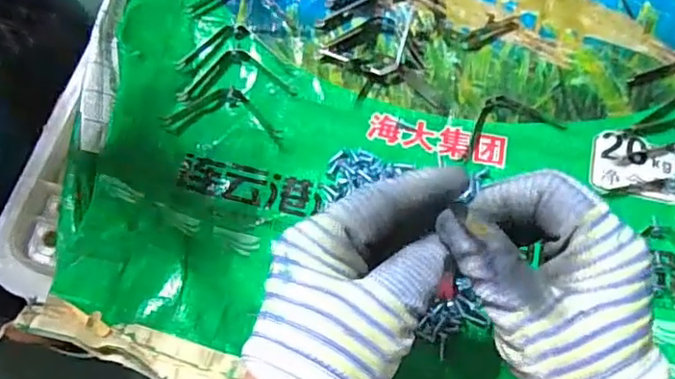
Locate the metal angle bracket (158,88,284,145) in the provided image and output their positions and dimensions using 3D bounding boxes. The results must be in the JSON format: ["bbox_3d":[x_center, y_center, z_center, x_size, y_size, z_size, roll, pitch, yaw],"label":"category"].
[{"bbox_3d":[-0.074,-0.052,0.391,0.075,0.010,0.038,1,67,-1],"label":"metal angle bracket"}]

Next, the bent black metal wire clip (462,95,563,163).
[{"bbox_3d":[0.114,-0.047,0.400,0.070,0.010,0.036,-18,69,-8],"label":"bent black metal wire clip"}]

